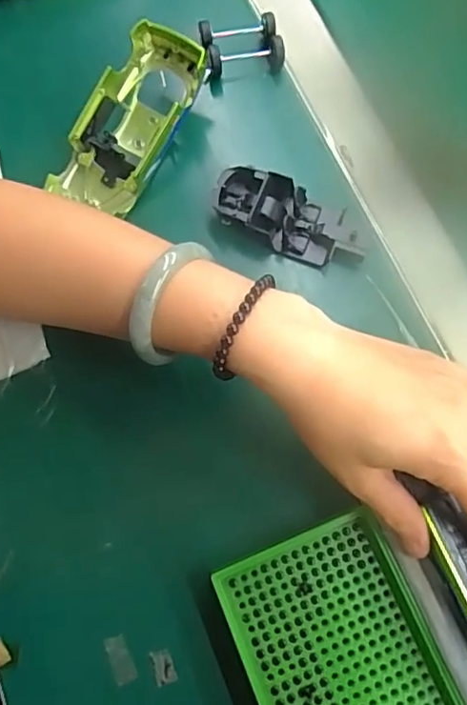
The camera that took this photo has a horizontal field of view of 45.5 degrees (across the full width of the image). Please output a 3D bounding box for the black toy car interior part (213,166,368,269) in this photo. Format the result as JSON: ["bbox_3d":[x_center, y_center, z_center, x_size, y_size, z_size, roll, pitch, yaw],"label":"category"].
[{"bbox_3d":[0.037,-0.086,0.358,0.100,0.025,0.043,21,75,8],"label":"black toy car interior part"}]

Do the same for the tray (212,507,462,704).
[{"bbox_3d":[0.056,0.161,0.277,0.090,0.015,0.136,-23,73,-5],"label":"tray"}]

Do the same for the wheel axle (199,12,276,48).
[{"bbox_3d":[0.003,-0.229,0.394,0.053,0.013,0.016,-2,73,1],"label":"wheel axle"}]

